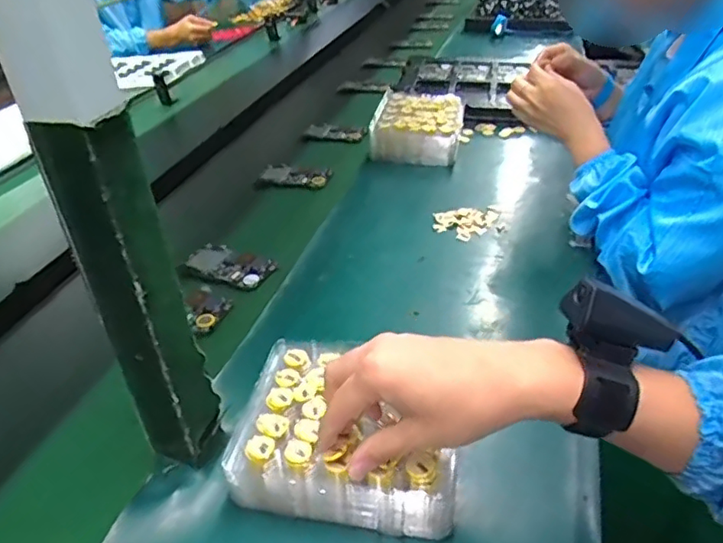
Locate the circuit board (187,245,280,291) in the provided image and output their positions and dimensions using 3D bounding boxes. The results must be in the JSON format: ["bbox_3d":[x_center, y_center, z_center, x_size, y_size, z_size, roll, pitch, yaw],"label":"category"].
[{"bbox_3d":[-0.179,-0.010,0.780,0.132,0.011,0.064,17,40,29],"label":"circuit board"}]

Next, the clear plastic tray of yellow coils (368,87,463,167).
[{"bbox_3d":[0.104,-0.258,1.054,0.155,0.073,0.165,4,35,14],"label":"clear plastic tray of yellow coils"}]

